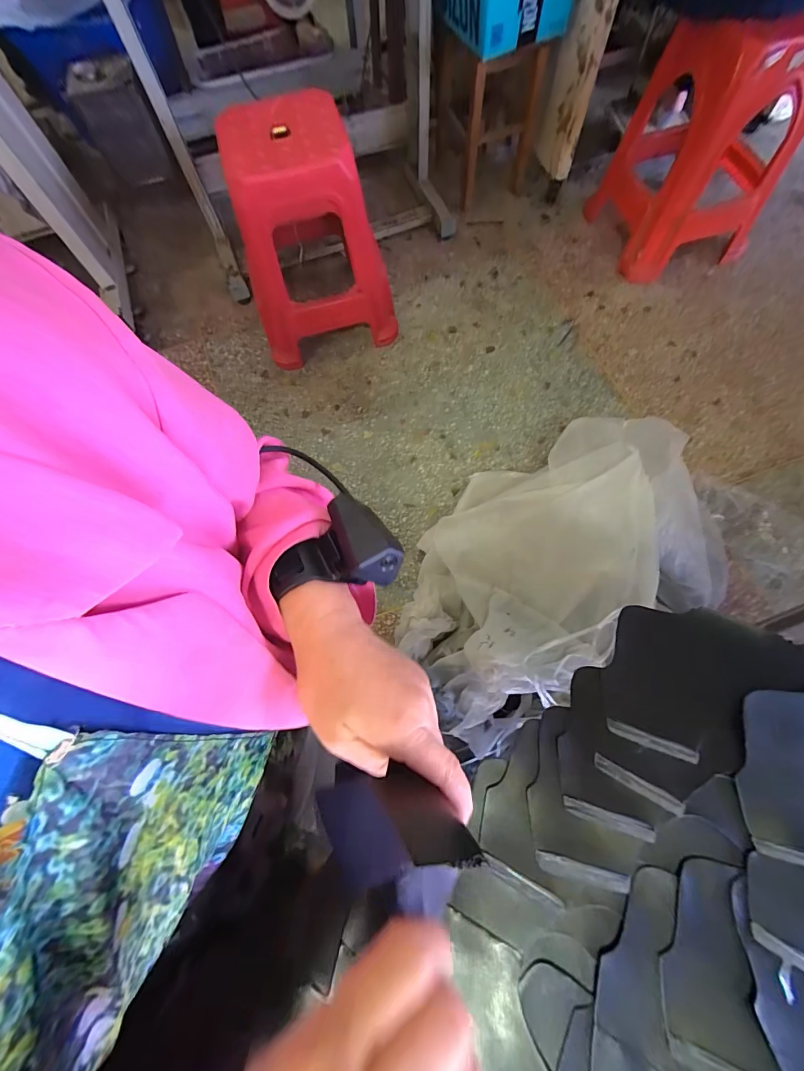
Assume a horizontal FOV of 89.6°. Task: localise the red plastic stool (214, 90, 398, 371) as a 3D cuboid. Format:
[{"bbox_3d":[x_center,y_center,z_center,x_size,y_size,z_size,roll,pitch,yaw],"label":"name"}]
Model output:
[{"bbox_3d":[-0.251,-0.836,1.121,0.393,0.418,0.394,-11,70,-3],"label":"red plastic stool"}]

